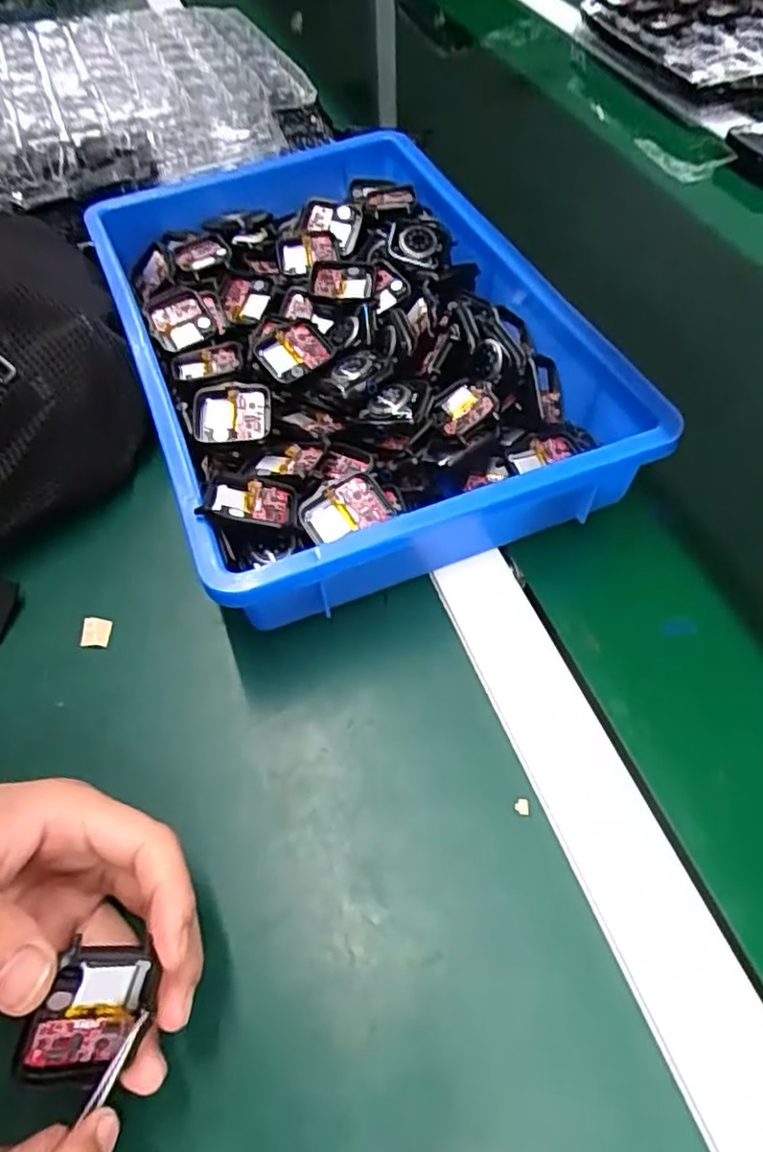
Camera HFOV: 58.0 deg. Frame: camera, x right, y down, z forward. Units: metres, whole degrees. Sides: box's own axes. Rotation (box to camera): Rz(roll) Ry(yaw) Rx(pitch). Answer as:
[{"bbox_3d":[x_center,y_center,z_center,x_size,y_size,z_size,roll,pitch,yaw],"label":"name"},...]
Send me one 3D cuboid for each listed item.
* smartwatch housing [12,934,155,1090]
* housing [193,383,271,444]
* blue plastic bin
[{"bbox_3d":[-0.093,0.141,0.220,0.006,0.033,0.045,15,79,59],"label":"smartwatch housing"},{"bbox_3d":[-0.085,-0.090,0.386,0.045,0.010,0.036,-8,84,7],"label":"housing"},{"bbox_3d":[-0.029,-0.152,0.448,0.249,0.068,0.375,-20,56,-11],"label":"blue plastic bin"}]

